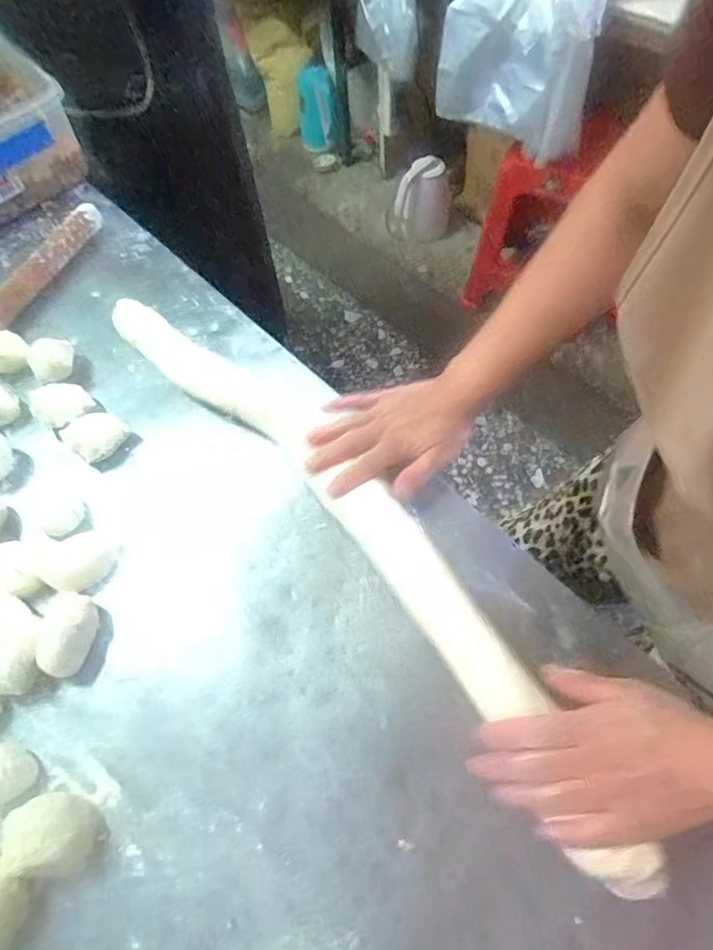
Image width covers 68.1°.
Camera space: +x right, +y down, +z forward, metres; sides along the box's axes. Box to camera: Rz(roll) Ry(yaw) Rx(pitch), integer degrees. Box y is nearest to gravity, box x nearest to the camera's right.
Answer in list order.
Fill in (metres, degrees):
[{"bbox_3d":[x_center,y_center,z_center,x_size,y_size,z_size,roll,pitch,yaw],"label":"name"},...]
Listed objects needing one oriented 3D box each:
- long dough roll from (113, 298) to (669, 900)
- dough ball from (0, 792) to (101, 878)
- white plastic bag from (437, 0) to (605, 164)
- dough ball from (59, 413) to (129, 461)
[{"bbox_3d":[-0.026,0.013,0.483,0.096,0.044,0.672,-38,61,-16],"label":"long dough roll"},{"bbox_3d":[-0.213,0.253,0.371,0.048,0.041,0.050,-2,61,3],"label":"dough ball"},{"bbox_3d":[0.337,-0.887,1.116,0.315,0.357,0.121,40,71,21],"label":"white plastic bag"},{"bbox_3d":[-0.275,-0.044,0.553,0.065,0.032,0.053,34,68,20],"label":"dough ball"}]

